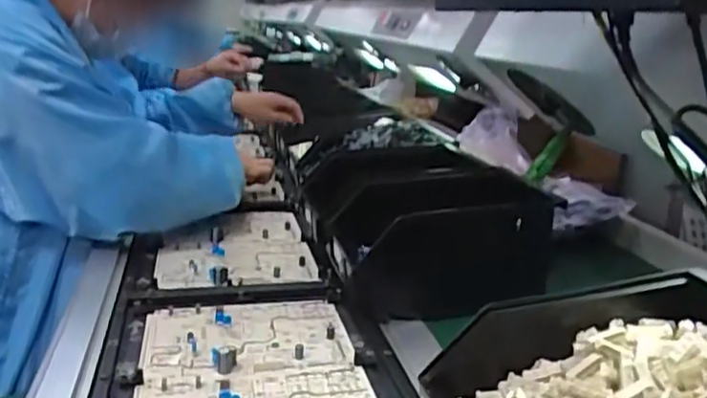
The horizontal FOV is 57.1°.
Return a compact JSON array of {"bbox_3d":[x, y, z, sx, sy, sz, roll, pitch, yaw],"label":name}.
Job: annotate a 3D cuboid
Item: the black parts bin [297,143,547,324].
[{"bbox_3d":[0.067,0.021,0.821,0.214,0.141,0.344,0,15,-13],"label":"black parts bin"}]

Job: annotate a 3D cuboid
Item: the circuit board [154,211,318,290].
[{"bbox_3d":[-0.157,0.060,0.873,0.188,0.016,0.296,1,14,-11],"label":"circuit board"}]

